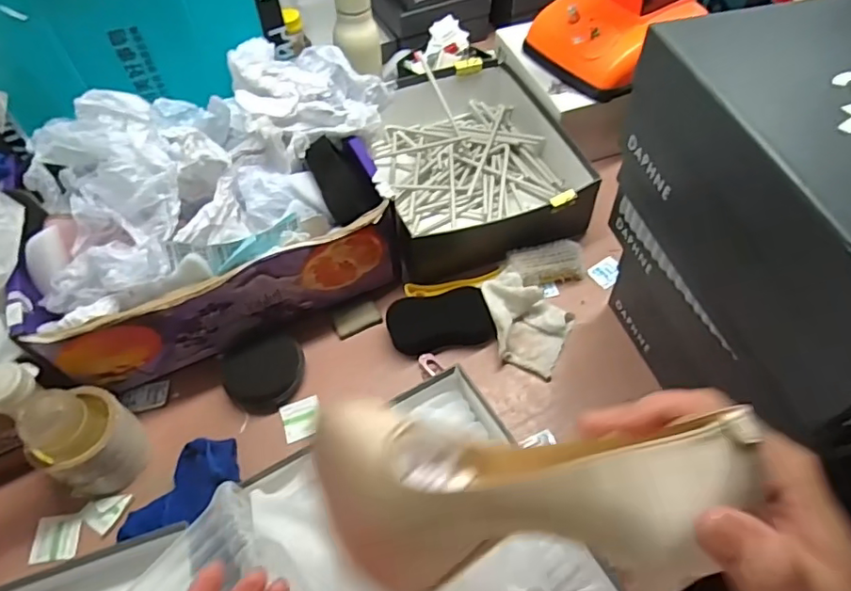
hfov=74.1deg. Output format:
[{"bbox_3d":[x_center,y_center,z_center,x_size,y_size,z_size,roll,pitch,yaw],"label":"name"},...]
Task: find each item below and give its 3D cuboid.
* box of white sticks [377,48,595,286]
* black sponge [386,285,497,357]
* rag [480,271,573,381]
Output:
[{"bbox_3d":[0.064,-0.198,0.803,0.252,0.089,0.331,-12,55,-6],"label":"box of white sticks"},{"bbox_3d":[0.017,0.031,0.677,0.122,0.035,0.066,-10,55,-4],"label":"black sponge"},{"bbox_3d":[0.115,0.030,0.673,0.111,0.041,0.099,23,59,18],"label":"rag"}]

